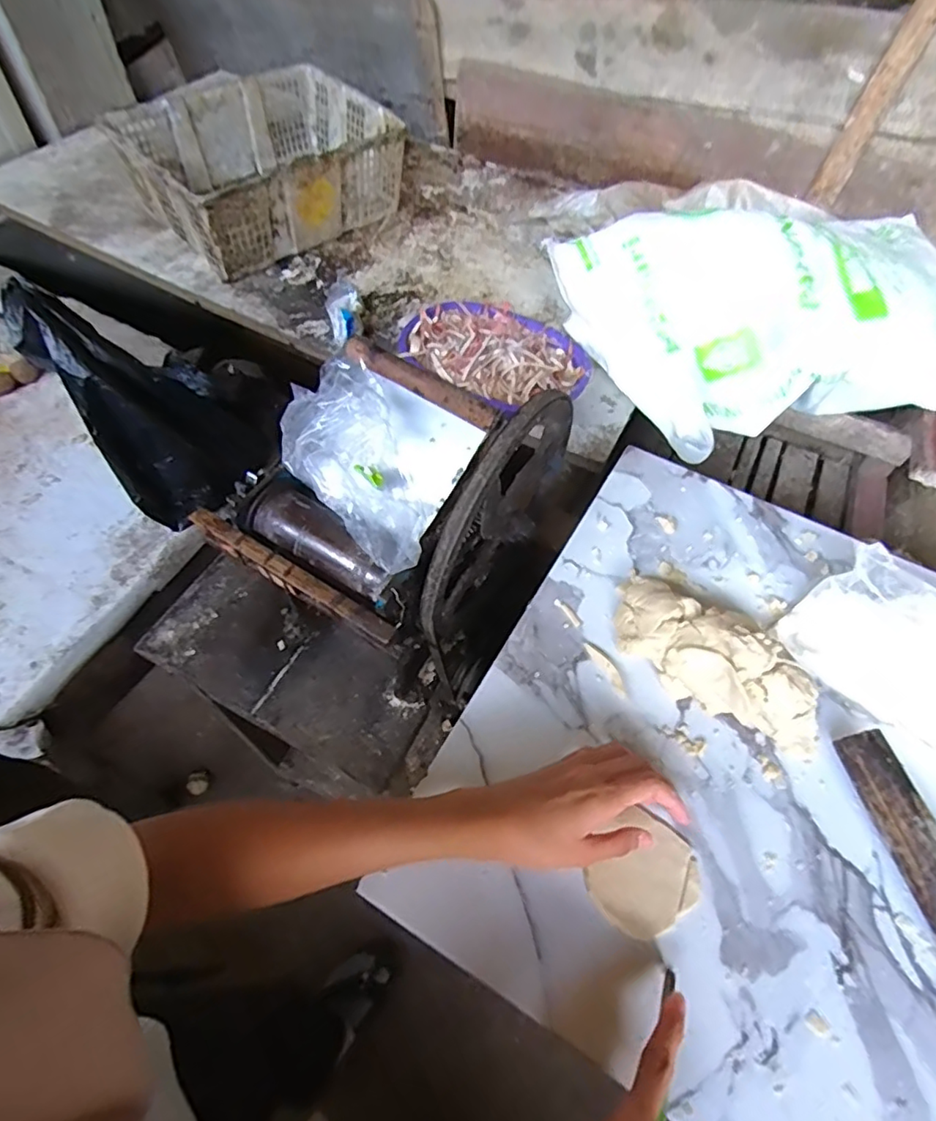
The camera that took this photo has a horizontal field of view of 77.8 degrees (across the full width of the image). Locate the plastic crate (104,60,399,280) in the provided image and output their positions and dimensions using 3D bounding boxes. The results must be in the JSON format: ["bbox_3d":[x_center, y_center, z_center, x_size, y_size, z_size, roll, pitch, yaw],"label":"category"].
[{"bbox_3d":[-0.401,-0.782,1.154,0.464,0.158,0.348,-37,68,-24],"label":"plastic crate"}]

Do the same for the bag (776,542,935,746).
[{"bbox_3d":[0.351,0.073,0.457,0.160,0.087,0.075,37,62,17],"label":"bag"}]

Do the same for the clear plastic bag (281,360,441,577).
[{"bbox_3d":[-0.085,-0.088,0.538,0.137,0.062,0.206,-25,83,-19],"label":"clear plastic bag"}]

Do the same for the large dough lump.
[{"bbox_3d":[0.198,0.076,0.459,0.182,0.072,0.067,41,64,19],"label":"large dough lump"}]

